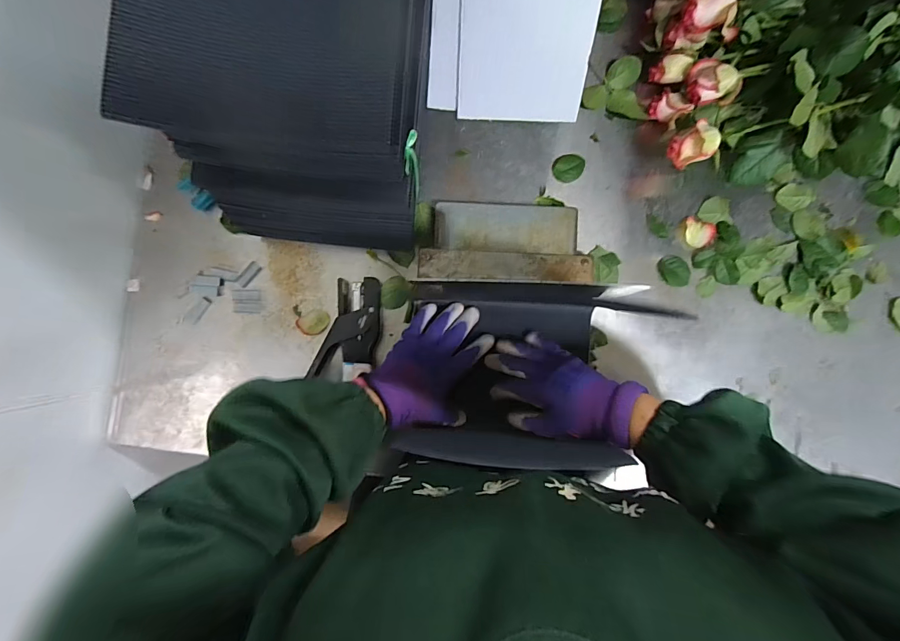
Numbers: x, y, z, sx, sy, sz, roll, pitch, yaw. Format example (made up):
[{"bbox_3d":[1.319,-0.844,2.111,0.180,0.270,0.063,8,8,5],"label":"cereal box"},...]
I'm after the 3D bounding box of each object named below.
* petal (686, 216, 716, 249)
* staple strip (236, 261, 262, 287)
[{"bbox_3d":[0.328,-0.114,0.534,0.039,0.007,0.036,0,90,-1],"label":"petal"},{"bbox_3d":[-0.257,-0.059,0.518,0.015,0.004,0.035,41,89,-1],"label":"staple strip"}]

